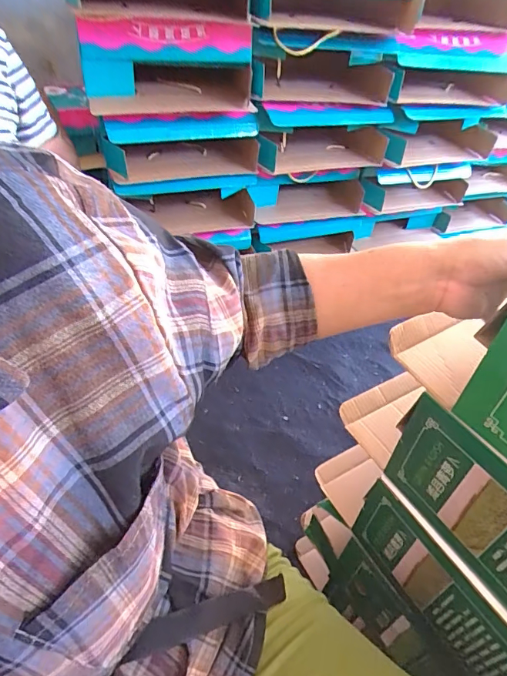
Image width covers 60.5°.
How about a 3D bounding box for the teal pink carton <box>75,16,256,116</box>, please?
[{"bbox_3d":[-0.172,-0.559,0.900,0.320,0.170,0.181,-3,43,-11],"label":"teal pink carton"}]

